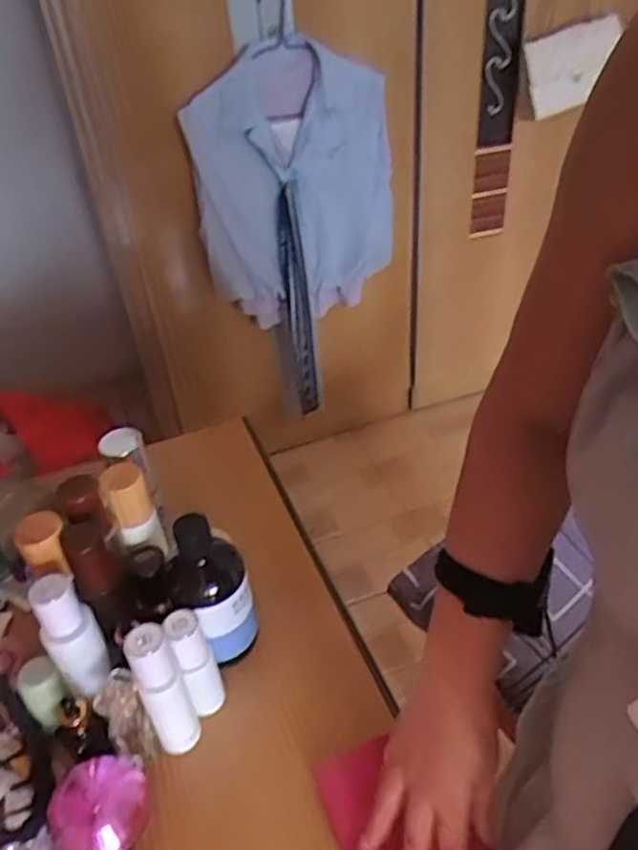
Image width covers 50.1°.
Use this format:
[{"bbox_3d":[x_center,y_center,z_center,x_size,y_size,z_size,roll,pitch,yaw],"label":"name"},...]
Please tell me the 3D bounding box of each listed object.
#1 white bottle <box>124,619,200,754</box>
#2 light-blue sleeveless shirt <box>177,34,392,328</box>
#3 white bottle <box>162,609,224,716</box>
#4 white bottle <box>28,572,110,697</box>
[{"bbox_3d":[-0.124,0.212,0.548,0.034,0.131,0.036,-22,42,-20],"label":"white bottle"},{"bbox_3d":[-0.054,-0.438,1.306,0.481,0.508,0.100,-34,47,-31],"label":"light-blue sleeveless shirt"},{"bbox_3d":[-0.106,0.202,0.583,0.034,0.110,0.037,-19,41,-17],"label":"white bottle"},{"bbox_3d":[-0.200,0.174,0.557,0.043,0.113,0.040,-26,43,-24],"label":"white bottle"}]

